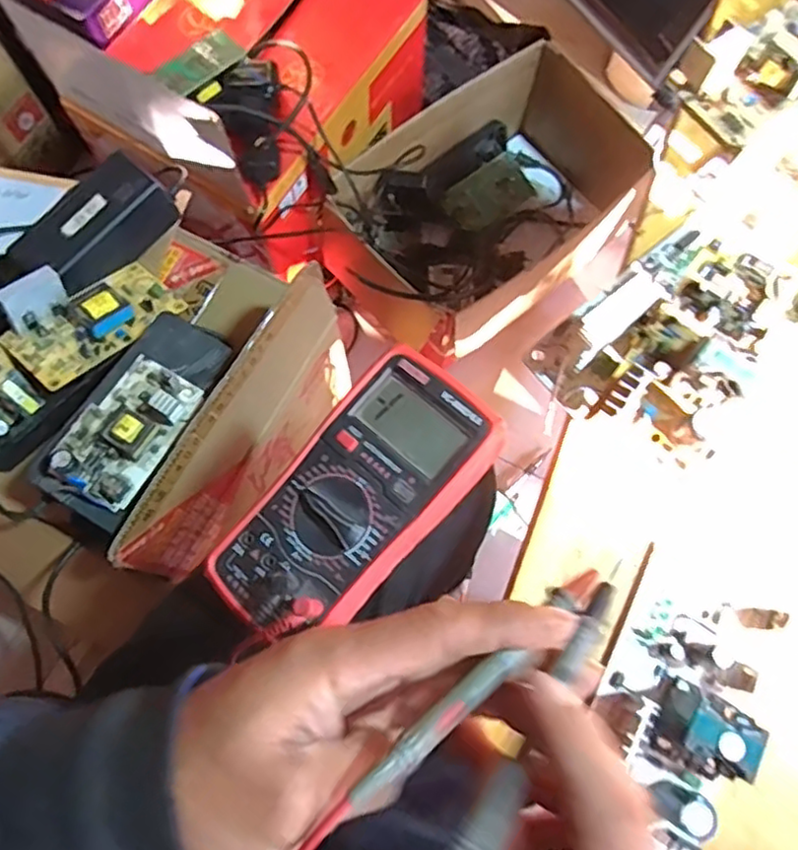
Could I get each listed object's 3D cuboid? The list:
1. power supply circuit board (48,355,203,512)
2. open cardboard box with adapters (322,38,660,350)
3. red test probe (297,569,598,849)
[{"bbox_3d":[-0.229,0.004,0.551,0.069,0.043,0.126,26,75,7],"label":"power supply circuit board"},{"bbox_3d":[0.127,-0.302,0.941,0.437,0.169,0.269,-40,78,-11],"label":"open cardboard box with adapters"},{"bbox_3d":[0.022,0.097,0.230,0.155,0.007,0.011,-32,76,-28],"label":"red test probe"}]

